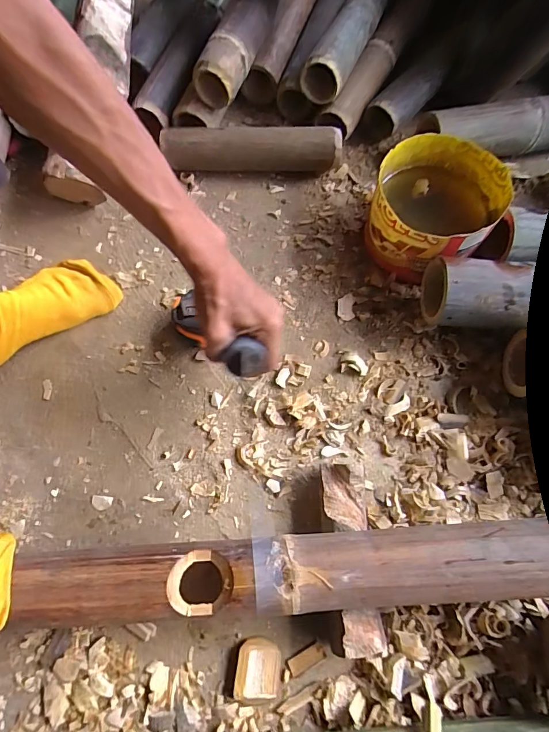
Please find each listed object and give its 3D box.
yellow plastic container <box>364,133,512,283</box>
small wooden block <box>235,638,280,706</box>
[{"bbox_3d":[0.196,-0.189,0.519,0.147,0.112,0.142,1,68,-1],"label":"yellow plastic container"},{"bbox_3d":[-0.015,0.281,0.378,0.040,0.008,0.050,7,68,1],"label":"small wooden block"}]

